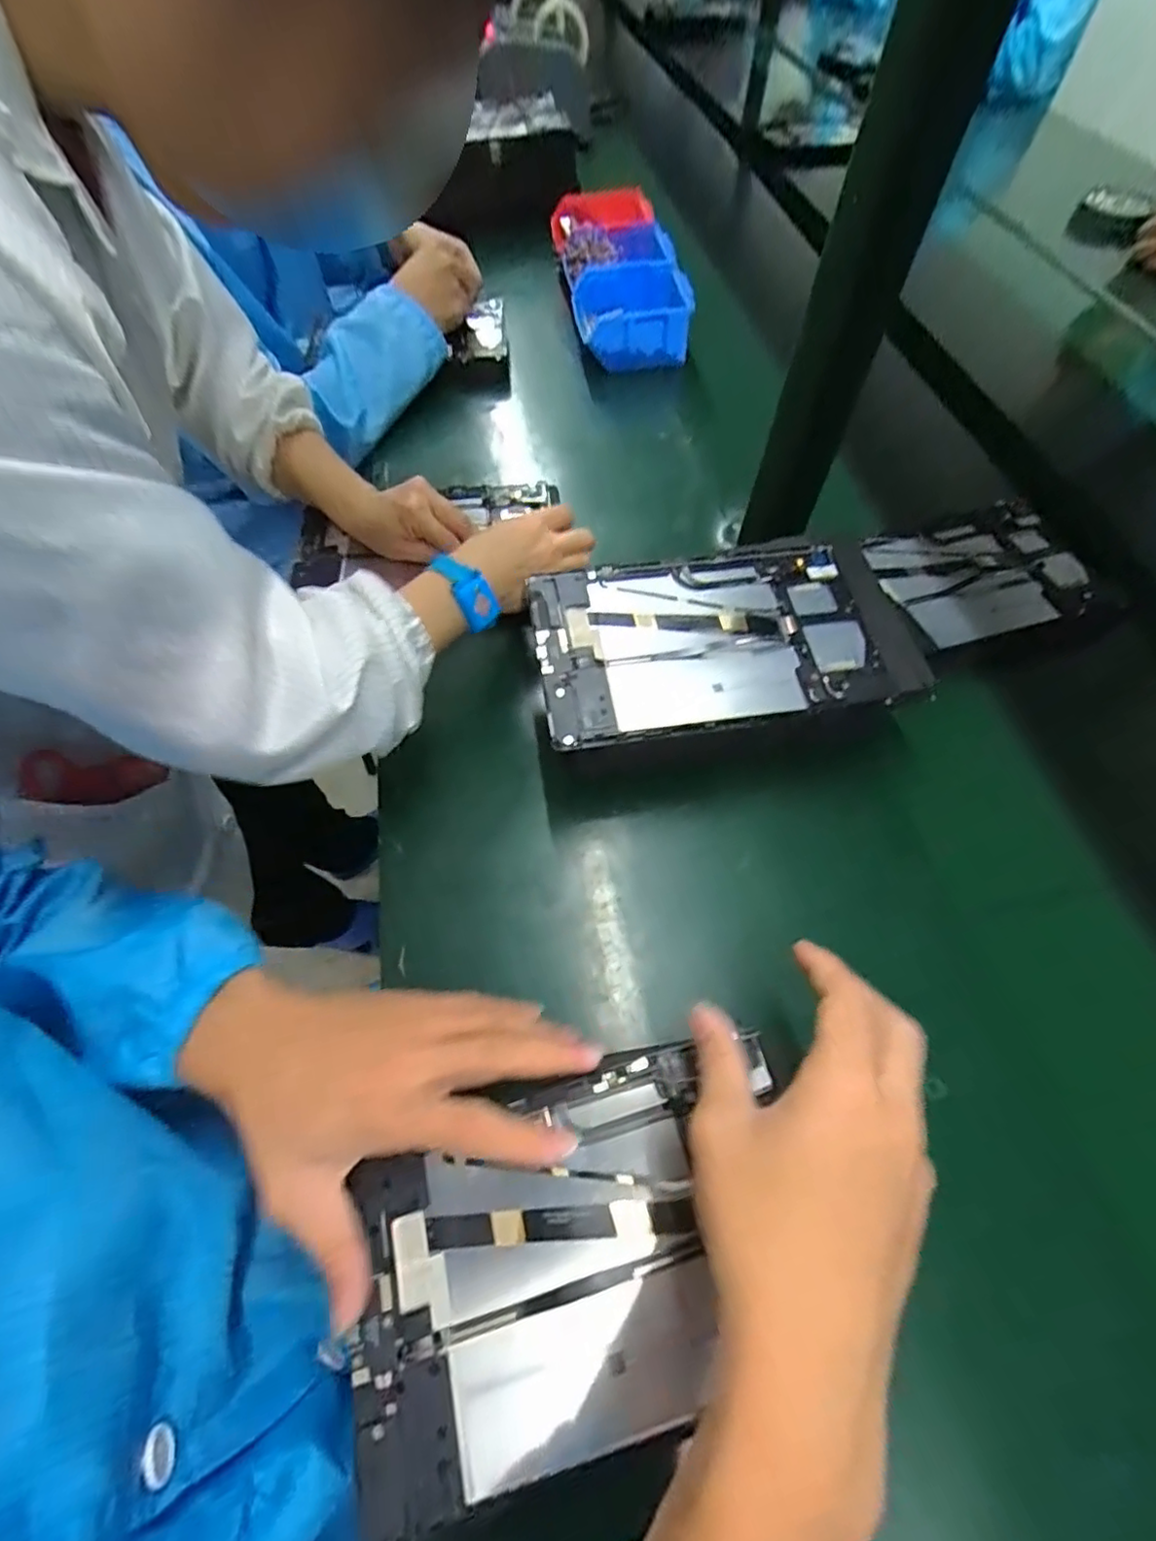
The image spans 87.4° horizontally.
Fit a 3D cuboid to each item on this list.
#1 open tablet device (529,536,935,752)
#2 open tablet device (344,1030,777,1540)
[{"bbox_3d":[0.105,-0.097,0.437,0.267,0.015,0.145,-9,61,-5],"label":"open tablet device"},{"bbox_3d":[0.005,0.237,0.305,0.232,0.014,0.146,-14,62,-9],"label":"open tablet device"}]

